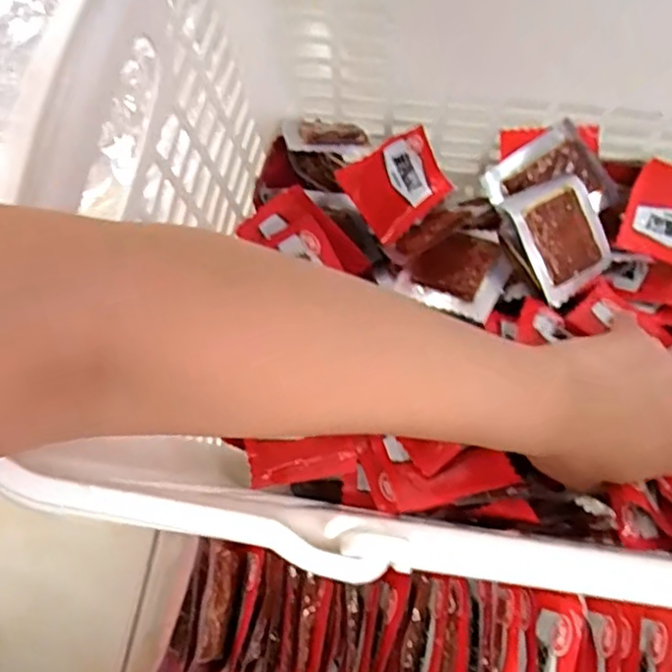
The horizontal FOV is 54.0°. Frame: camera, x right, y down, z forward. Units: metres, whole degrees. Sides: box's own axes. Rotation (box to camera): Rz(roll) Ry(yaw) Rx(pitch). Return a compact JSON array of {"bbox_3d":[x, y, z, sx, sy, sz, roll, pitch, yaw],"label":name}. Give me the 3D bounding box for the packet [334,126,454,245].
[{"bbox_3d":[0.038,-0.095,0.413,0.057,0.066,0.009,-35,50,8],"label":"packet"}]

